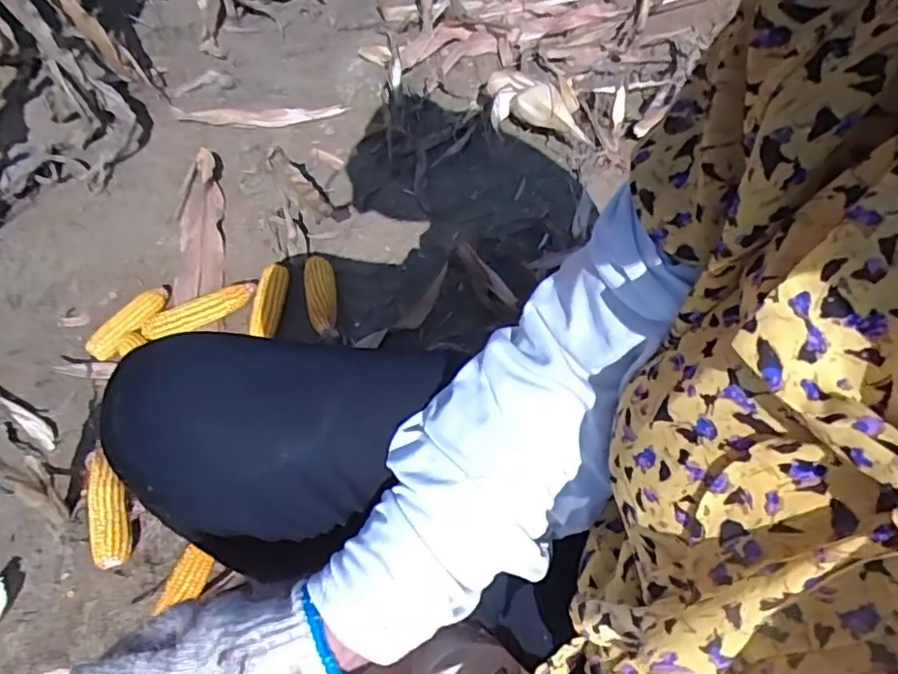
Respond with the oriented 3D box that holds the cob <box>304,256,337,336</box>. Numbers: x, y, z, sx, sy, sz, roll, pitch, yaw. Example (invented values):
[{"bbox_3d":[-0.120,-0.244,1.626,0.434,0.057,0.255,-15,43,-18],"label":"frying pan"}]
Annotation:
[{"bbox_3d":[-0.207,-0.066,1.001,0.047,0.052,0.144,-12,56,-4],"label":"cob"}]

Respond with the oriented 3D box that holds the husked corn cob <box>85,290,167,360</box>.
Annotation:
[{"bbox_3d":[-0.513,-0.024,0.995,0.050,0.033,0.153,27,60,19],"label":"husked corn cob"}]

